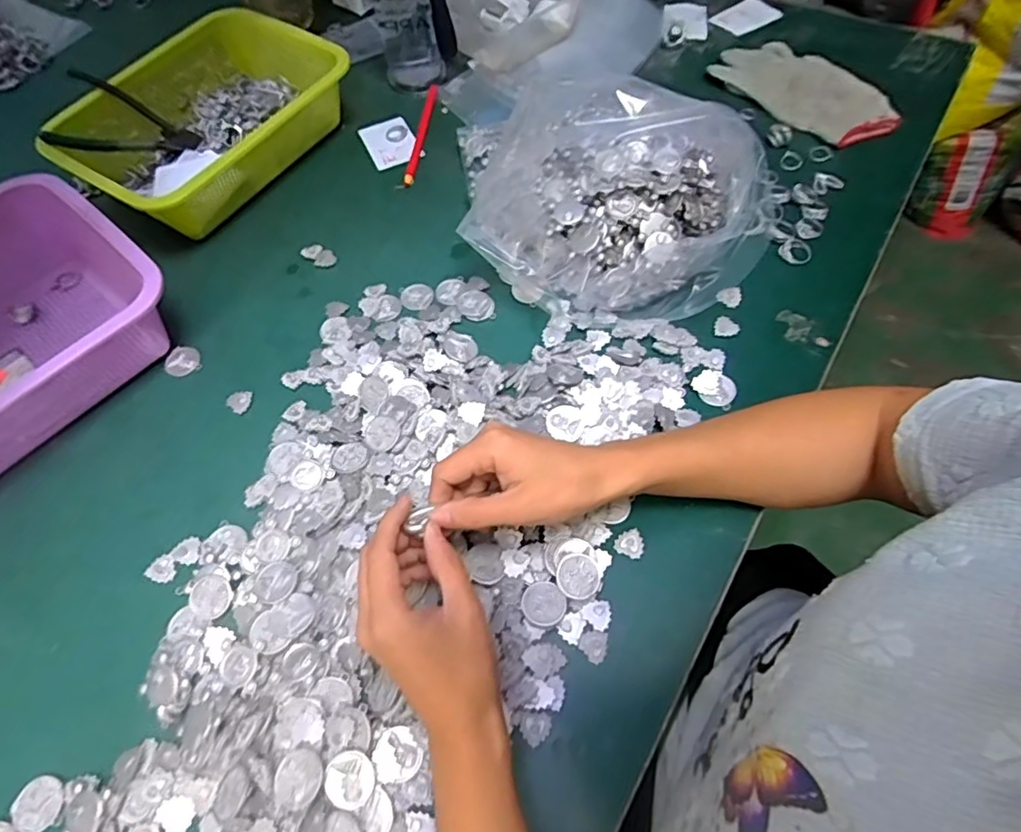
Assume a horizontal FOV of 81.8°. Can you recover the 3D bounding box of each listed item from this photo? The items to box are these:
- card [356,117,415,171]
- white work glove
[{"bbox_3d":[-0.131,-0.299,0.643,0.052,0.010,0.074,-23,63,-11],"label":"card"},{"bbox_3d":[0.318,-0.351,0.633,0.089,0.022,0.193,-35,66,-16],"label":"white work glove"}]

